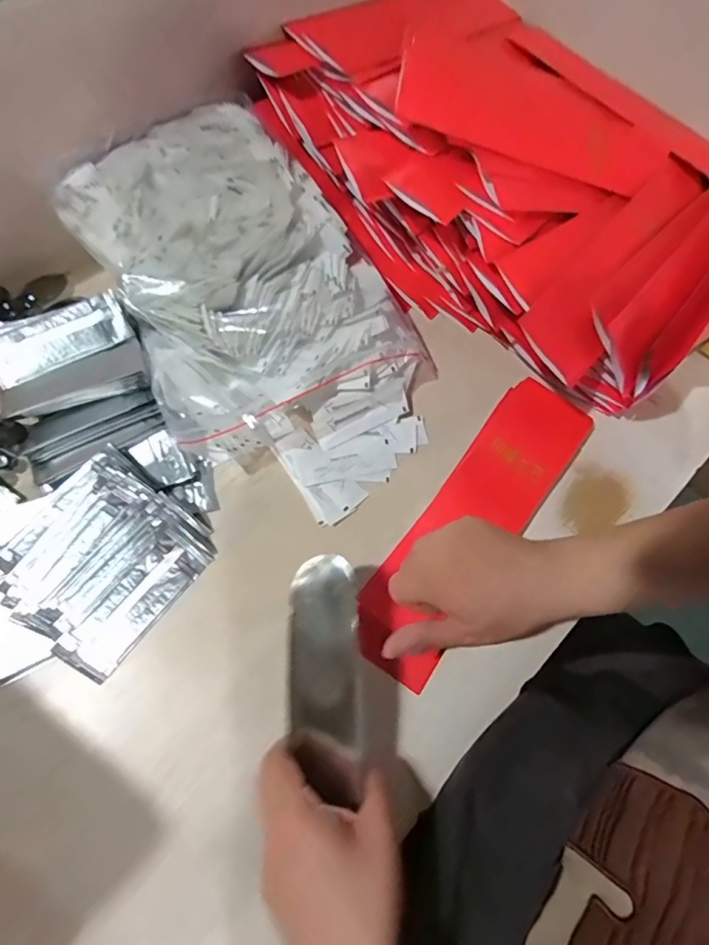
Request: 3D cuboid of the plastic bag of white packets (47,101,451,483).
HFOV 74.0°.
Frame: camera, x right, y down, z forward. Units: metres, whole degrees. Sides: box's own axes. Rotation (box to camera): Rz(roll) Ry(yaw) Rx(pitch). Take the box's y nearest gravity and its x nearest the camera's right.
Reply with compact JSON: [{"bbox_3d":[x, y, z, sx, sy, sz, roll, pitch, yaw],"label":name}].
[{"bbox_3d":[-0.102,-0.186,0.457,0.249,0.094,0.340,-28,72,-13],"label":"plastic bag of white packets"}]

